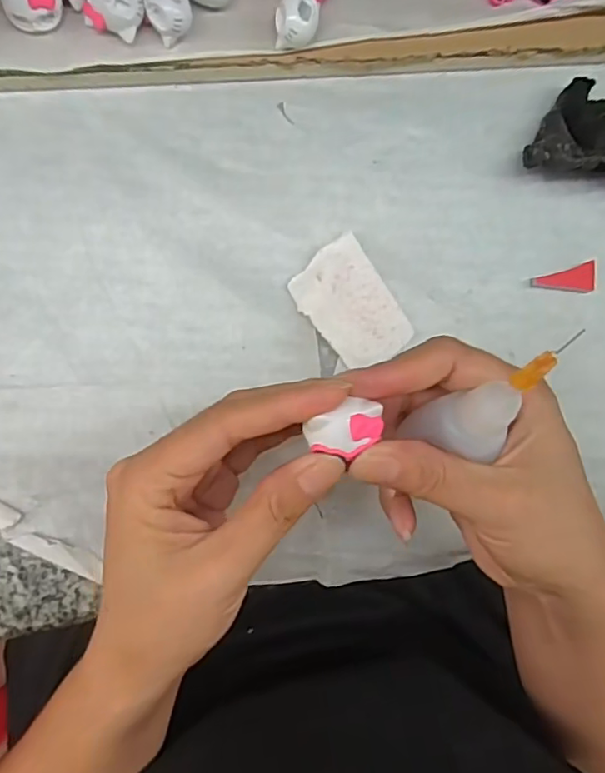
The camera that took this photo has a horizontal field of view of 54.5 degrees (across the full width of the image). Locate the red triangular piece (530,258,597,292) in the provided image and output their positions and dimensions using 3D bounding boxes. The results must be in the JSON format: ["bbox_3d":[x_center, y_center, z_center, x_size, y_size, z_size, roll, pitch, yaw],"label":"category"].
[{"bbox_3d":[0.141,-0.055,0.311,0.038,0.006,0.015,-18,87,-8],"label":"red triangular piece"}]

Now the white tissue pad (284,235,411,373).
[{"bbox_3d":[0.024,-0.040,0.295,0.043,0.007,0.061,-31,89,-8],"label":"white tissue pad"}]

